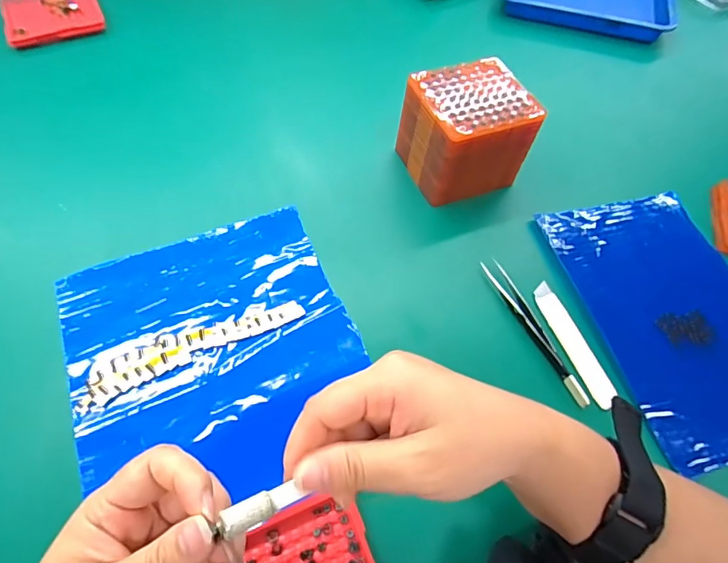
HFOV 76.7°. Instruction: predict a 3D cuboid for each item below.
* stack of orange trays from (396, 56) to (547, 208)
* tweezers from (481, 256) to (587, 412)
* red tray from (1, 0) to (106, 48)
[{"bbox_3d":[0.089,-0.132,0.411,0.092,0.081,0.084,-18,61,-14],"label":"stack of orange trays"},{"bbox_3d":[0.127,0.034,0.347,0.013,0.014,0.127,-17,60,-13],"label":"tweezers"},{"bbox_3d":[-0.366,-0.316,0.541,0.101,0.015,0.101,-23,62,-16],"label":"red tray"}]

